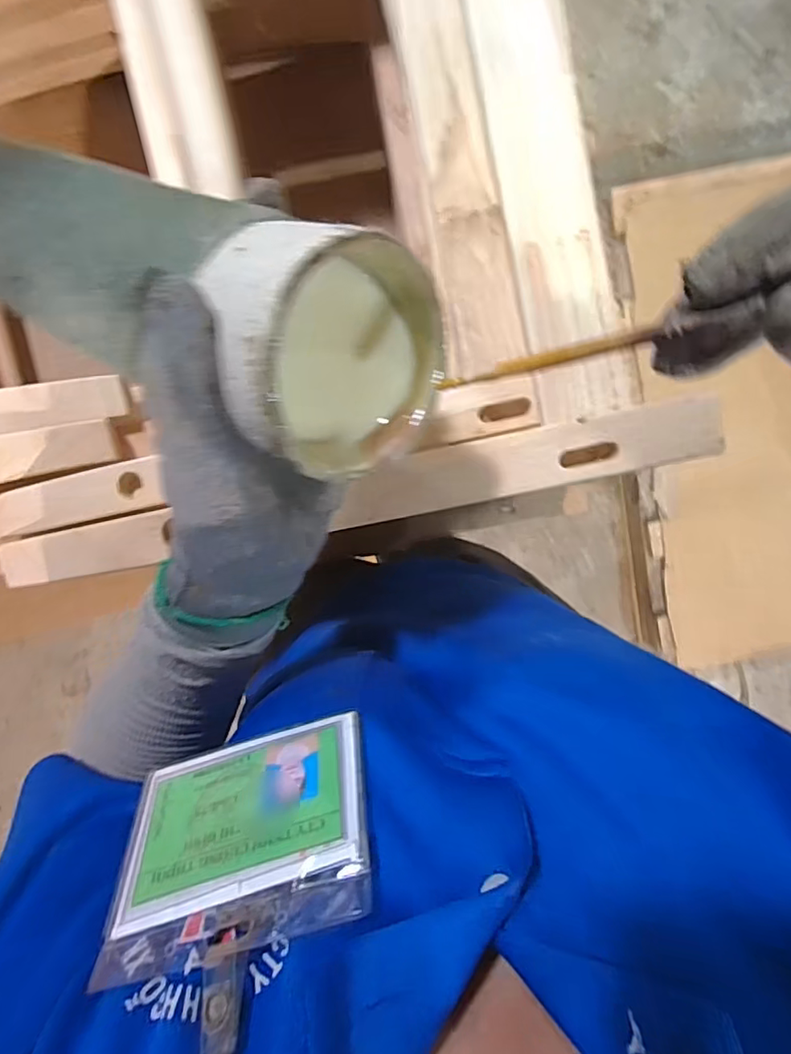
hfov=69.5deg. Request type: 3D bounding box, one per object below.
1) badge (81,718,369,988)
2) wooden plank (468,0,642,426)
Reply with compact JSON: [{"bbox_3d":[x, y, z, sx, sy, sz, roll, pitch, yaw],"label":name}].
[{"bbox_3d":[-0.059,0.118,0.221,0.098,0.080,0.004,-19,125,4],"label":"badge"},{"bbox_3d":[0.059,-0.250,0.269,0.045,0.020,0.393,-12,97,0],"label":"wooden plank"}]

